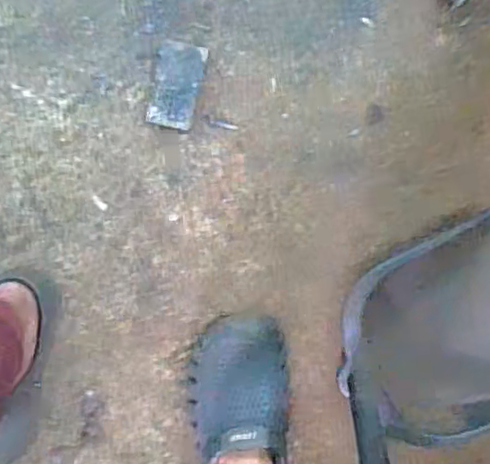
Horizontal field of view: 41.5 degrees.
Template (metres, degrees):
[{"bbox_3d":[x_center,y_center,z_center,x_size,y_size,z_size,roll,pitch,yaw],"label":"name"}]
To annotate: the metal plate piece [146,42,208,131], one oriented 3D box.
[{"bbox_3d":[-0.082,-0.175,0.780,0.056,0.037,0.098,12,99,-3],"label":"metal plate piece"}]

